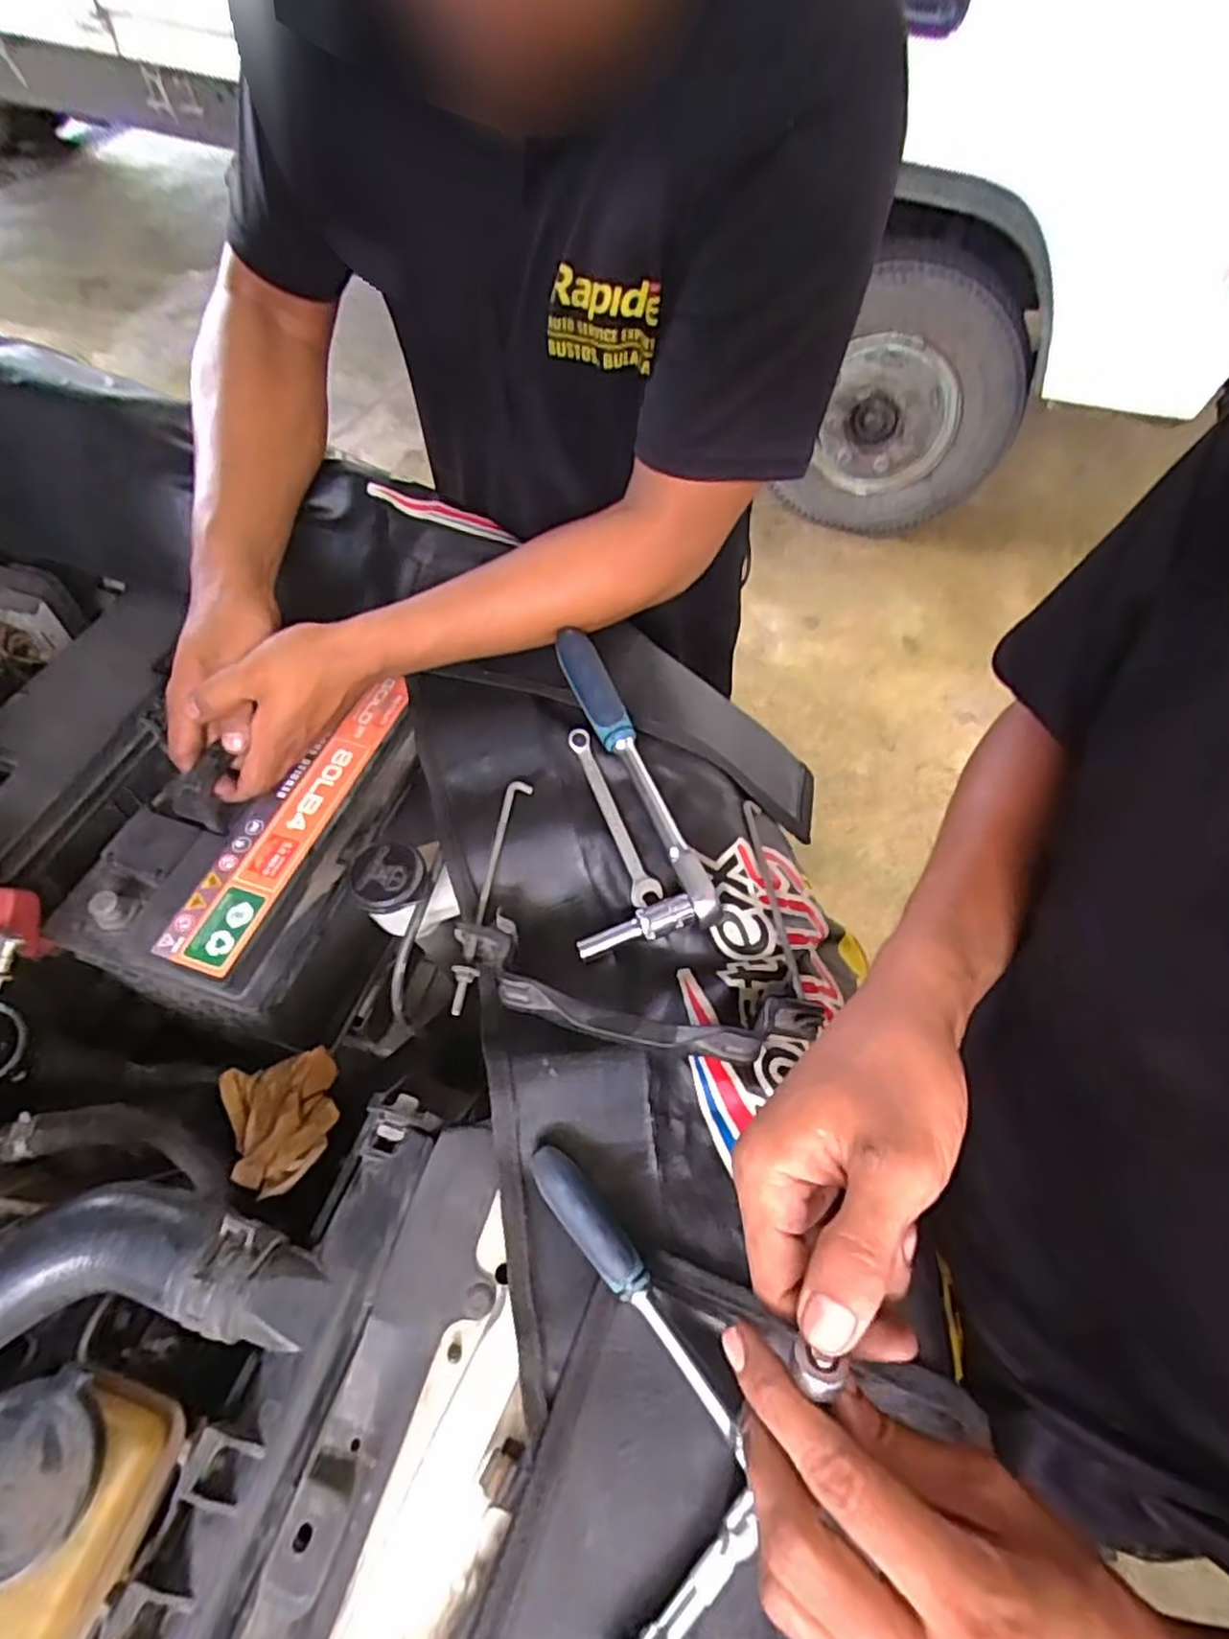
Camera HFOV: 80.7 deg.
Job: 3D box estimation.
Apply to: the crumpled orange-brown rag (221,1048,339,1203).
[{"bbox_3d":[-0.222,0.197,0.474,0.077,0.036,0.088,-11,58,-11],"label":"crumpled orange-brown rag"}]

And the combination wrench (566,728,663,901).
[{"bbox_3d":[-0.001,-0.004,0.498,0.019,0.009,0.131,-19,74,-15],"label":"combination wrench"}]

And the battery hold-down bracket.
[{"bbox_3d":[0.010,0.108,0.430,0.220,0.038,0.051,12,57,4],"label":"battery hold-down bracket"}]

